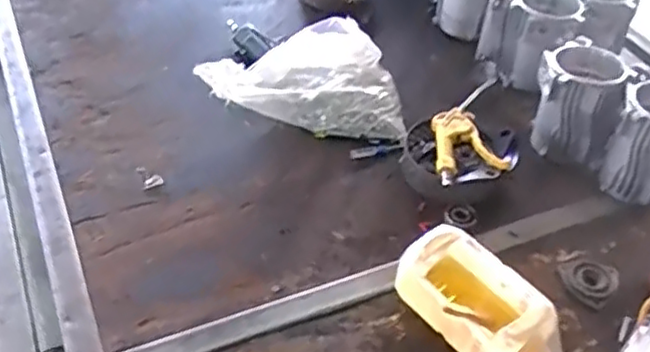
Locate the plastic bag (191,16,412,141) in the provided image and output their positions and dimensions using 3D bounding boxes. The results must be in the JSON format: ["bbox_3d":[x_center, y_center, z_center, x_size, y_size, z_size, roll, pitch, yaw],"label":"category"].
[{"bbox_3d":[-0.029,-0.128,0.973,0.279,0.116,0.154,-3,45,-9],"label":"plastic bag"}]

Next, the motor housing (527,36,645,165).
[{"bbox_3d":[0.347,-0.103,0.952,0.114,0.141,0.114,21,46,15],"label":"motor housing"}]

